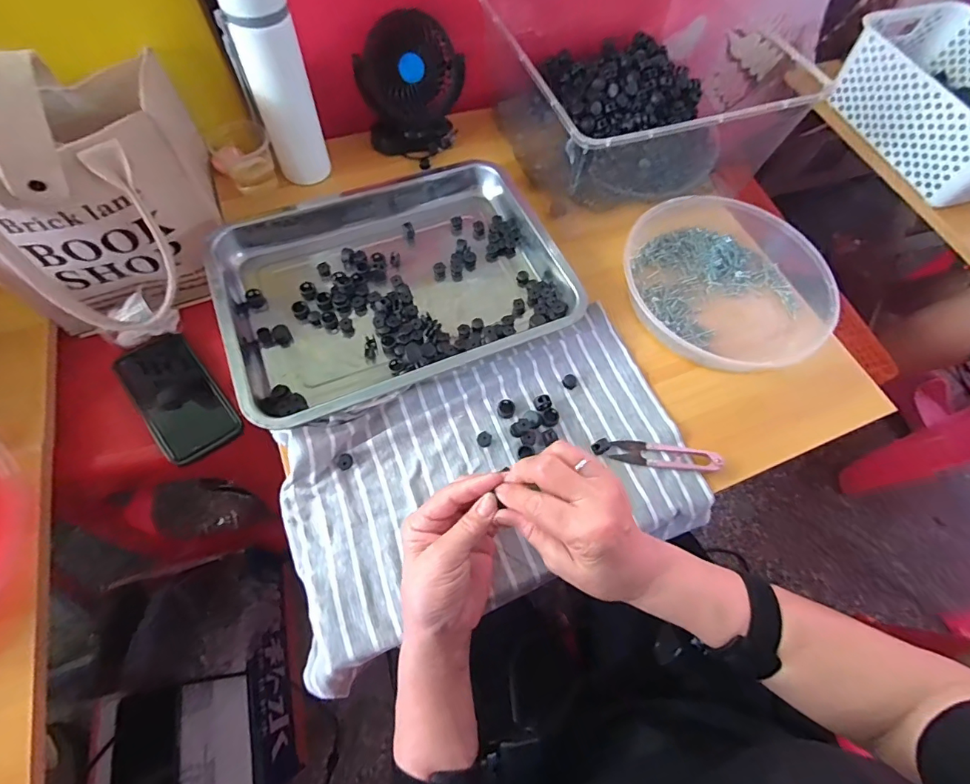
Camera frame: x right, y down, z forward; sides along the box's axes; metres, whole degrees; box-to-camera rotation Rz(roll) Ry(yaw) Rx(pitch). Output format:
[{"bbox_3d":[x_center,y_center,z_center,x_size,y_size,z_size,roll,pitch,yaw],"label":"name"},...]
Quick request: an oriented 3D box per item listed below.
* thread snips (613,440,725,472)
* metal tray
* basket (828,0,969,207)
[{"bbox_3d":[0.172,0.060,0.442,0.099,0.013,0.022,8,64,1],"label":"thread snips"},{"bbox_3d":[-0.108,-0.141,0.506,0.344,0.038,0.306,-22,68,-13],"label":"metal tray"},{"bbox_3d":[0.692,-0.434,0.696,0.202,0.107,0.302,-16,67,-10],"label":"basket"}]

